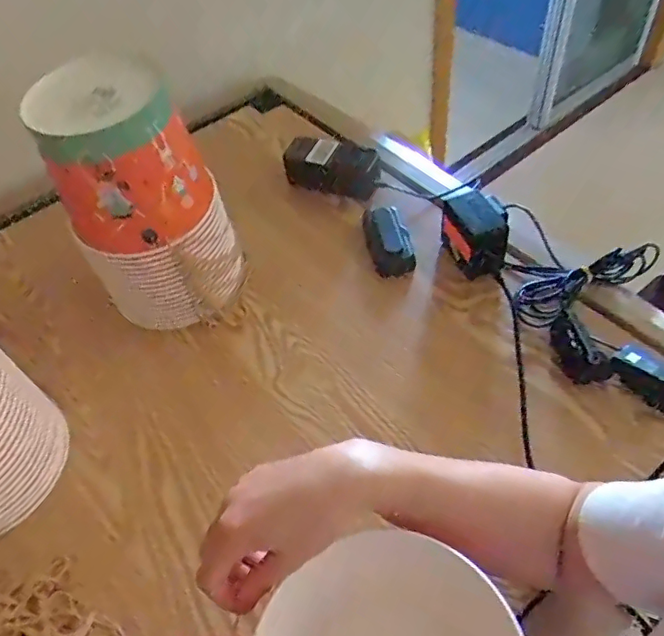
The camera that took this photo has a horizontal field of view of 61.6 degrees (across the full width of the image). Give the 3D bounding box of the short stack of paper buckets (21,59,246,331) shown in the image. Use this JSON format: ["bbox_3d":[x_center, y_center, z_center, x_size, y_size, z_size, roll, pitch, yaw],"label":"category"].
[{"bbox_3d":[-0.190,-0.118,0.593,0.133,0.266,0.143,9,53,12],"label":"short stack of paper buckets"}]

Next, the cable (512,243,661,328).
[{"bbox_3d":[0.282,-0.042,0.630,0.180,0.037,0.059,-27,54,-15],"label":"cable"}]

